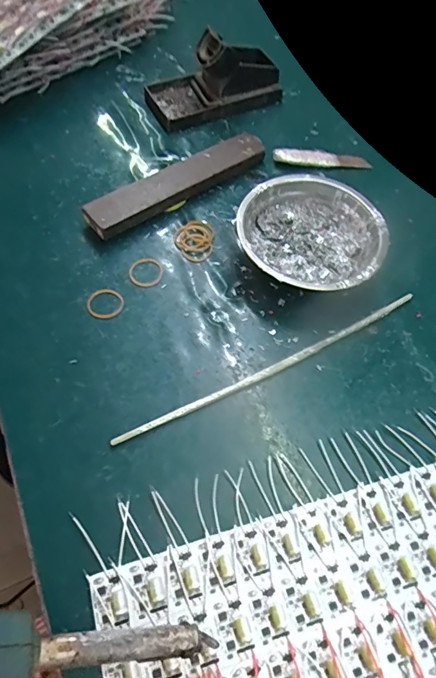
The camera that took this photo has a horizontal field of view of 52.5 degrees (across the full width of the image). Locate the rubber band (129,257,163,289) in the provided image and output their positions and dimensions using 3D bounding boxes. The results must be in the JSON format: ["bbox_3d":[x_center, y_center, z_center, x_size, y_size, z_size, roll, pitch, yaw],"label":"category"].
[{"bbox_3d":[-0.063,-0.059,0.390,0.030,0.005,0.032,1,61,-2],"label":"rubber band"}]

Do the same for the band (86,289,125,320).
[{"bbox_3d":[-0.095,-0.030,0.374,0.030,0.006,0.027,-28,66,-17],"label":"band"}]

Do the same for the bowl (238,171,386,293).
[{"bbox_3d":[0.082,-0.087,0.395,0.123,0.039,0.125,1,61,-2],"label":"bowl"}]

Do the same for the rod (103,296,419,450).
[{"bbox_3d":[0.047,0.020,0.352,0.273,0.010,0.010,-25,65,-16],"label":"rod"}]

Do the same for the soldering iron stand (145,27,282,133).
[{"bbox_3d":[-0.004,-0.293,0.488,0.144,0.066,0.072,-23,65,-15],"label":"soldering iron stand"}]

